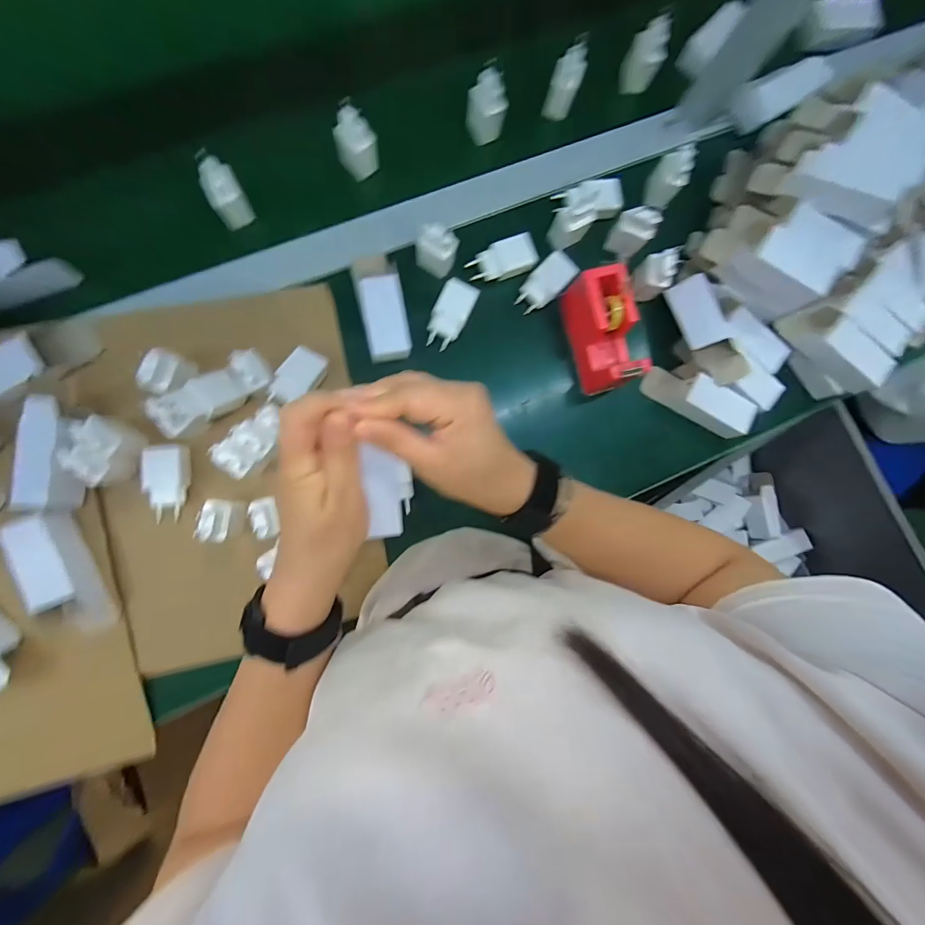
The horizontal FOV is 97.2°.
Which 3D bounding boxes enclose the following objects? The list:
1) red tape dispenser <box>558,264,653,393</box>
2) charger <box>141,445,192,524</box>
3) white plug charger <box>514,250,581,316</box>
[{"bbox_3d":[0.168,-0.156,0.488,0.055,0.072,0.133,-16,92,-7],"label":"red tape dispenser"},{"bbox_3d":[-0.325,0.021,0.447,0.041,0.021,0.077,-4,99,-15],"label":"charger"},{"bbox_3d":[0.103,-0.222,0.506,0.041,0.019,0.081,44,85,-5],"label":"white plug charger"}]

